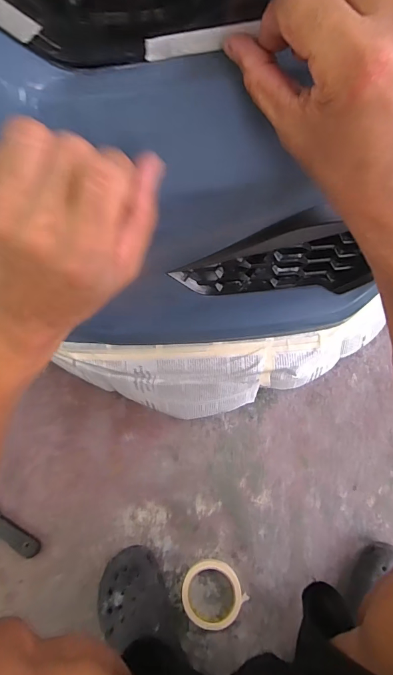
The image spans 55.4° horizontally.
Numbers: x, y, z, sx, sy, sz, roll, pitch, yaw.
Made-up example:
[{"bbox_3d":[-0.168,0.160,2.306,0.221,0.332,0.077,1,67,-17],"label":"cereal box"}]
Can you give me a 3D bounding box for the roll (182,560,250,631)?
[{"bbox_3d":[0.026,0.438,0.638,0.099,0.018,0.100,-1,72,3],"label":"roll"}]

